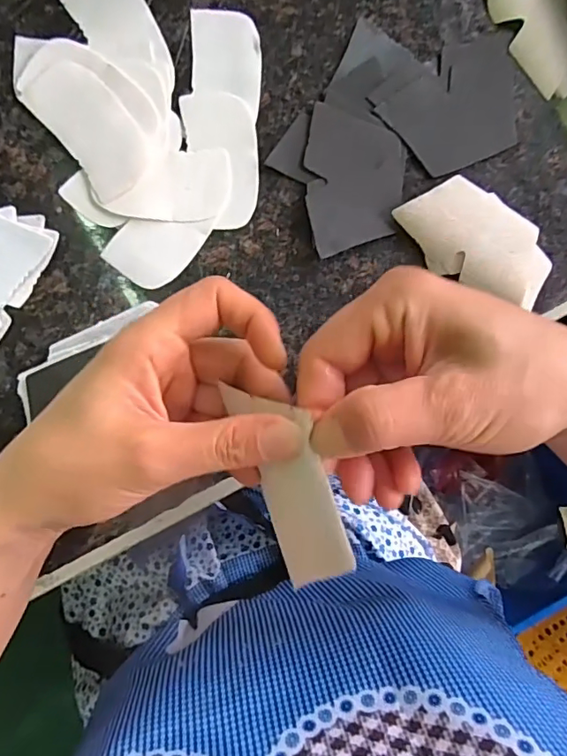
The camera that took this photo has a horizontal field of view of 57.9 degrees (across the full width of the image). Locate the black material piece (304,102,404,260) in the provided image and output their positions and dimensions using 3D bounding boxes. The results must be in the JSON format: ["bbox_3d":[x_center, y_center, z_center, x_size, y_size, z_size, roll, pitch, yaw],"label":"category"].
[{"bbox_3d":[0.046,-0.126,0.334,0.063,0.004,0.094,8,86,-6],"label":"black material piece"}]

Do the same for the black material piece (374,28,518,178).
[{"bbox_3d":[0.123,-0.182,0.343,0.098,0.005,0.073,-44,96,-2],"label":"black material piece"}]

